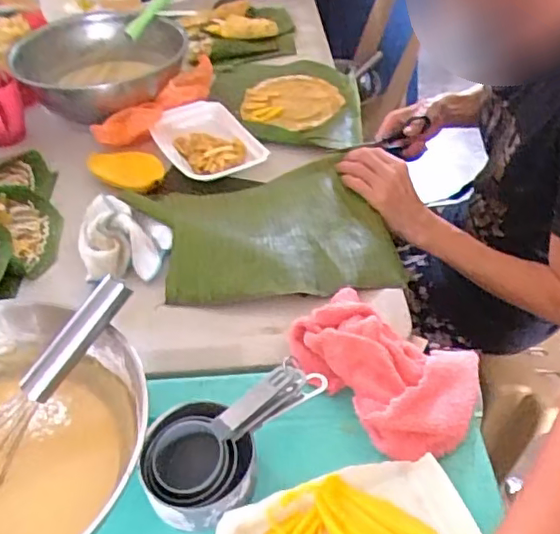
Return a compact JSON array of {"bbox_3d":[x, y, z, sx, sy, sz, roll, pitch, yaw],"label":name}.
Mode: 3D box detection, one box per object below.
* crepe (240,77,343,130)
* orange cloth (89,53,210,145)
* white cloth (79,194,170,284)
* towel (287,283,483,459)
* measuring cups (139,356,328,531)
[{"bbox_3d":[0.019,-0.253,0.909,0.150,0.020,0.157,2,45,5],"label":"crepe"},{"bbox_3d":[-0.175,-0.232,0.852,0.199,0.070,0.050,-31,52,-25],"label":"orange cloth"},{"bbox_3d":[-0.171,-0.032,0.651,0.102,0.047,0.101,-13,46,-10],"label":"white cloth"},{"bbox_3d":[0.102,0.075,0.529,0.142,0.051,0.184,-30,51,-24],"label":"towel"},{"bbox_3d":[-0.041,0.137,0.477,0.088,0.057,0.155,27,52,27],"label":"measuring cups"}]

